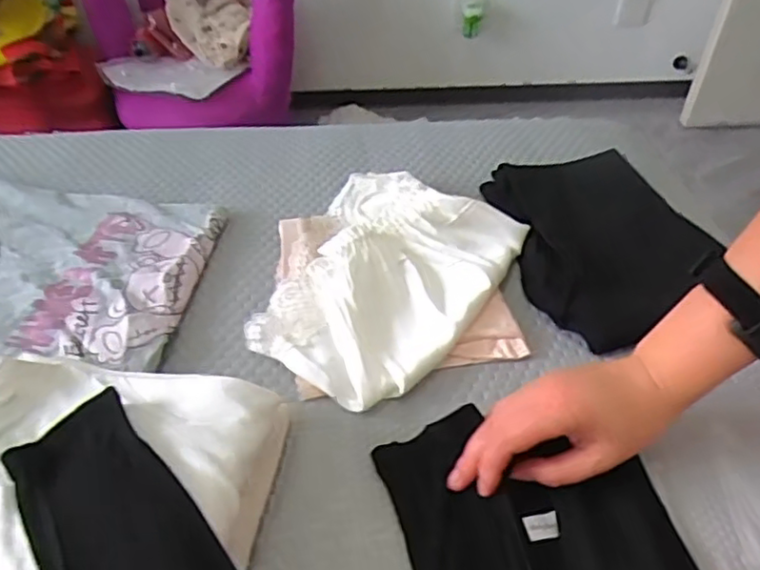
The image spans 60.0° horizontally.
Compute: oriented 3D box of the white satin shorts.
[{"bbox_3d":[0.004,-0.011,0.598,0.189,0.049,0.263,20,45,19],"label":"white satin shorts"}]

